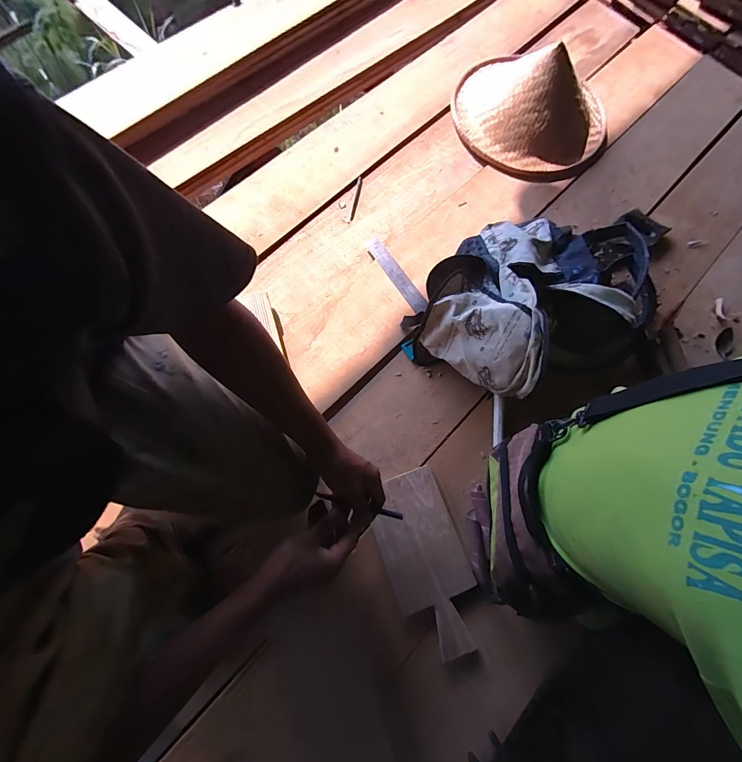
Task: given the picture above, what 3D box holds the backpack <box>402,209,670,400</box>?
[{"bbox_3d":[0.264,-0.135,0.662,0.355,0.207,0.323,-19,75,-7],"label":"backpack"}]

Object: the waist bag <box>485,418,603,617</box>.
[{"bbox_3d":[0.225,0.205,0.499,0.104,0.144,0.264,-4,73,-5],"label":"waist bag"}]

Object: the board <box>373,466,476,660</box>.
[{"bbox_3d":[0.095,0.320,0.611,0.138,0.020,0.294,-19,73,-6],"label":"board"}]

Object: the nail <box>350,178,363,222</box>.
[{"bbox_3d":[-0.035,-0.456,0.856,0.013,0.011,0.125,10,73,3],"label":"nail"}]

